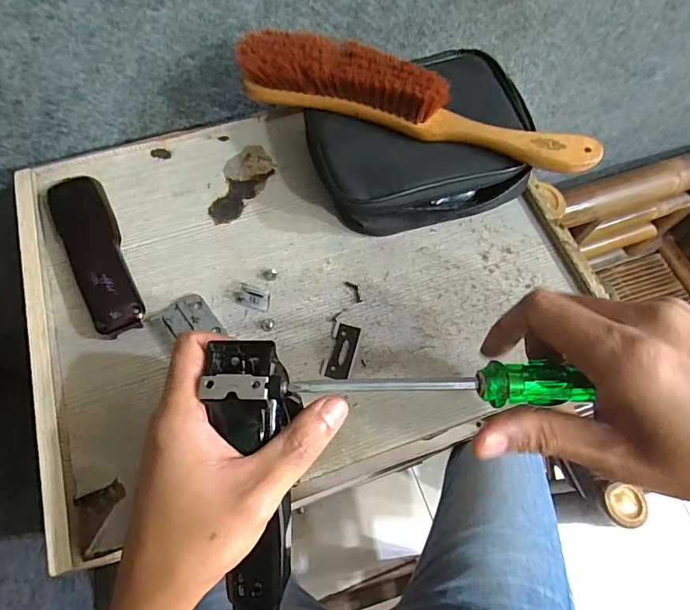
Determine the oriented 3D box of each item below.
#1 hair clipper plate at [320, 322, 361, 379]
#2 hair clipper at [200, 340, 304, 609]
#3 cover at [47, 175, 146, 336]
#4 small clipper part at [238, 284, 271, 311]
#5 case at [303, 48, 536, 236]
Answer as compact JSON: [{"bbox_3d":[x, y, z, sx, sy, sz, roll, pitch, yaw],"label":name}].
[{"bbox_3d":[-0.001,0.032,0.323,0.020,0.004,0.039,13,65,3],"label":"hair clipper plate"},{"bbox_3d":[-0.048,0.108,0.258,0.045,0.029,0.173,-2,99,-3],"label":"hair clipper"},{"bbox_3d":[-0.184,-0.044,0.341,0.038,0.015,0.142,-26,69,-14],"label":"cover"},{"bbox_3d":[-0.065,-0.005,0.331,0.022,0.013,0.011,19,66,6],"label":"small clipper part"},{"bbox_3d":[0.054,-0.120,0.359,0.158,0.064,0.125,-15,67,-9],"label":"case"}]

